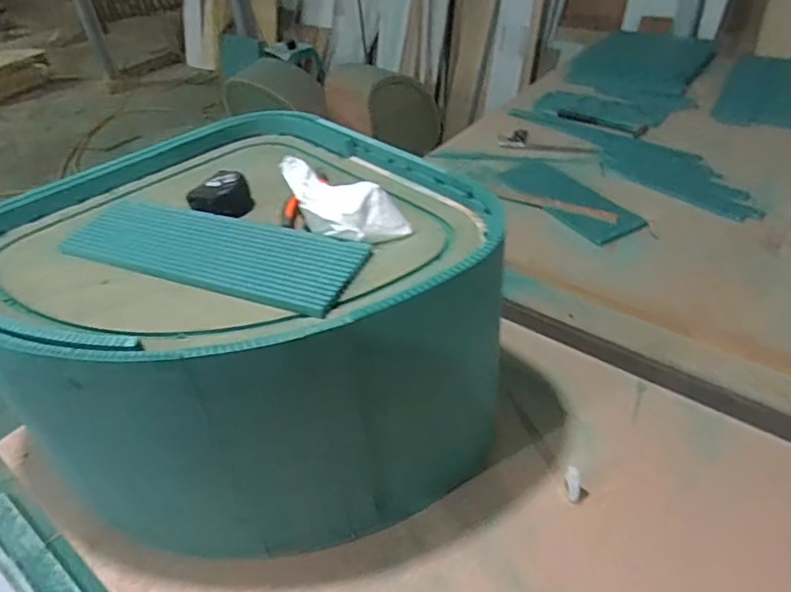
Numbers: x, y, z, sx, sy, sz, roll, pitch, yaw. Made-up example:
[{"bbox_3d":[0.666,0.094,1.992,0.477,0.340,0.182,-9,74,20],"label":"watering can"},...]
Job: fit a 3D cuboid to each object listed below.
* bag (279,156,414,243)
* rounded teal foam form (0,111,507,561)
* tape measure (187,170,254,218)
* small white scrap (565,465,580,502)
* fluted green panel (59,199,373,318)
[{"bbox_3d":[-0.071,-0.115,0.704,0.177,0.054,0.069,27,47,7],"label":"bag"},{"bbox_3d":[-0.220,0.051,0.834,0.581,0.383,0.599,-34,47,-29],"label":"rounded teal foam form"},{"bbox_3d":[-0.246,-0.142,0.786,0.079,0.042,0.067,8,42,17],"label":"tape measure"},{"bbox_3d":[0.254,0.271,0.807,0.019,0.056,0.016,-4,13,3],"label":"small white scrap"},{"bbox_3d":[-0.235,-0.059,0.707,0.397,0.016,0.125,12,43,20],"label":"fluted green panel"}]

